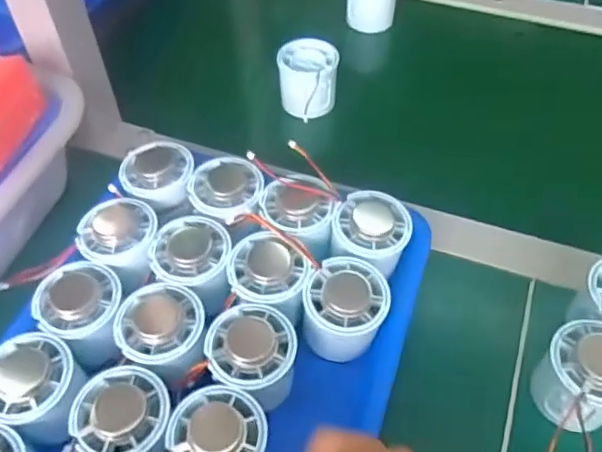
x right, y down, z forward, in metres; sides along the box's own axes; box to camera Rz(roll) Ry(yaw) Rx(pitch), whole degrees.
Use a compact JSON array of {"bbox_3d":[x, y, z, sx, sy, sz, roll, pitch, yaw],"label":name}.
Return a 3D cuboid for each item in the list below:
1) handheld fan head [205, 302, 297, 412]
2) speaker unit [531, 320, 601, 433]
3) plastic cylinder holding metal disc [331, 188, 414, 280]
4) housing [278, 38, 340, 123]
[{"bbox_3d":[-0.031,0.086,0.381,0.053,0.056,0.053,1,53,0],"label":"handheld fan head"},{"bbox_3d":[0.179,0.096,0.374,0.058,0.061,0.053,0,53,0],"label":"speaker unit"},{"bbox_3d":[0.049,0.008,0.425,0.053,0.034,0.056,19,56,13],"label":"plastic cylinder holding metal disc"},{"bbox_3d":[0.007,-0.137,0.555,0.053,0.047,0.060,1,53,0],"label":"housing"}]

